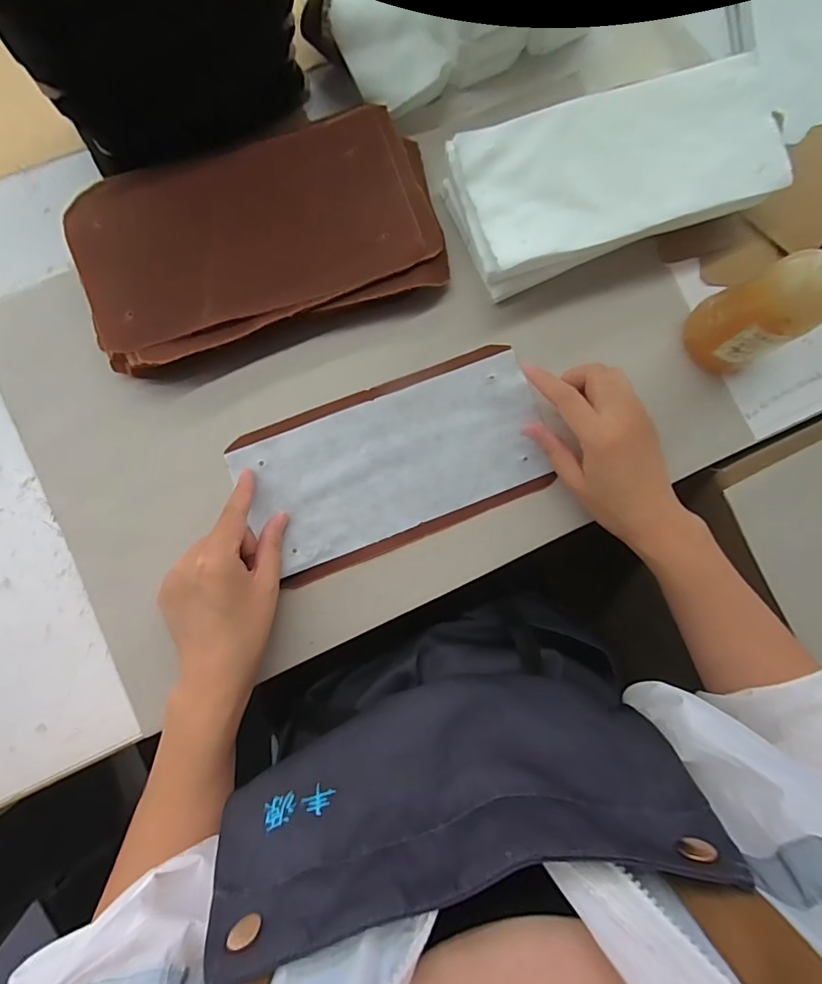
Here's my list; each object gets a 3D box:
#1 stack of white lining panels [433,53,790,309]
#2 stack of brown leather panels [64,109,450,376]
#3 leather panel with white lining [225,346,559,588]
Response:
[{"bbox_3d":[0.168,-0.258,0.387,0.261,0.054,0.118,-18,88,-5],"label":"stack of white lining panels"},{"bbox_3d":[-0.117,-0.198,0.373,0.278,0.033,0.143,-21,88,-5],"label":"stack of brown leather panels"},{"bbox_3d":[-0.009,-0.026,0.383,0.244,0.010,0.129,-20,88,-5],"label":"leather panel with white lining"}]

